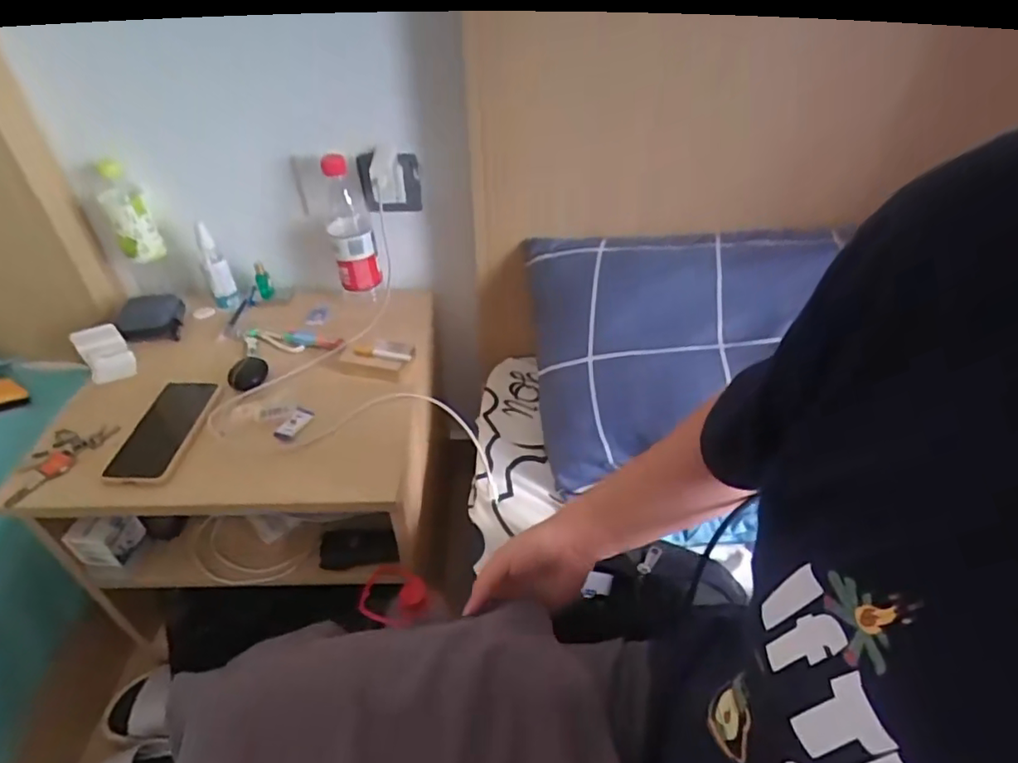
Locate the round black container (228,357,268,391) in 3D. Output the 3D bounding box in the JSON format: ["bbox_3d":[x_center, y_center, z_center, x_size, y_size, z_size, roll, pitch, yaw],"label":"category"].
[{"bbox_3d":[-0.347,-0.011,0.785,0.050,0.020,0.046,0,42,0],"label":"round black container"}]

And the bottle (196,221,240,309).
[{"bbox_3d":[-0.432,-0.164,0.879,0.033,0.142,0.035,-25,47,-25],"label":"bottle"}]

